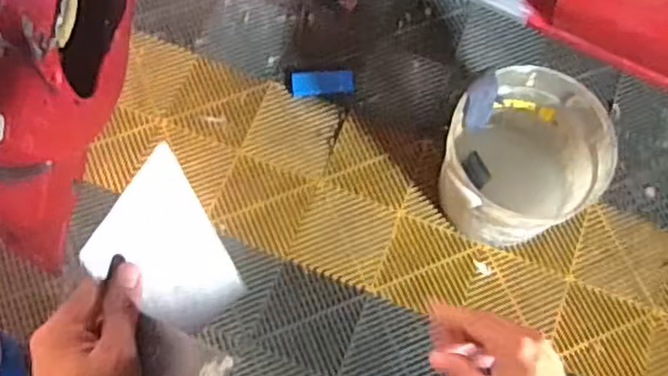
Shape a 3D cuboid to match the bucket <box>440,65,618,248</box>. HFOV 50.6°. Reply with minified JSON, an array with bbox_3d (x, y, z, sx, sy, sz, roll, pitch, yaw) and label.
[{"bbox_3d":[0.377,-0.047,1.496,0.318,0.277,0.304,-20,71,-10],"label":"bucket"}]

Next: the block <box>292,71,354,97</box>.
[{"bbox_3d":[-0.027,-0.254,1.700,0.145,0.017,0.066,-3,69,-4],"label":"block"}]

